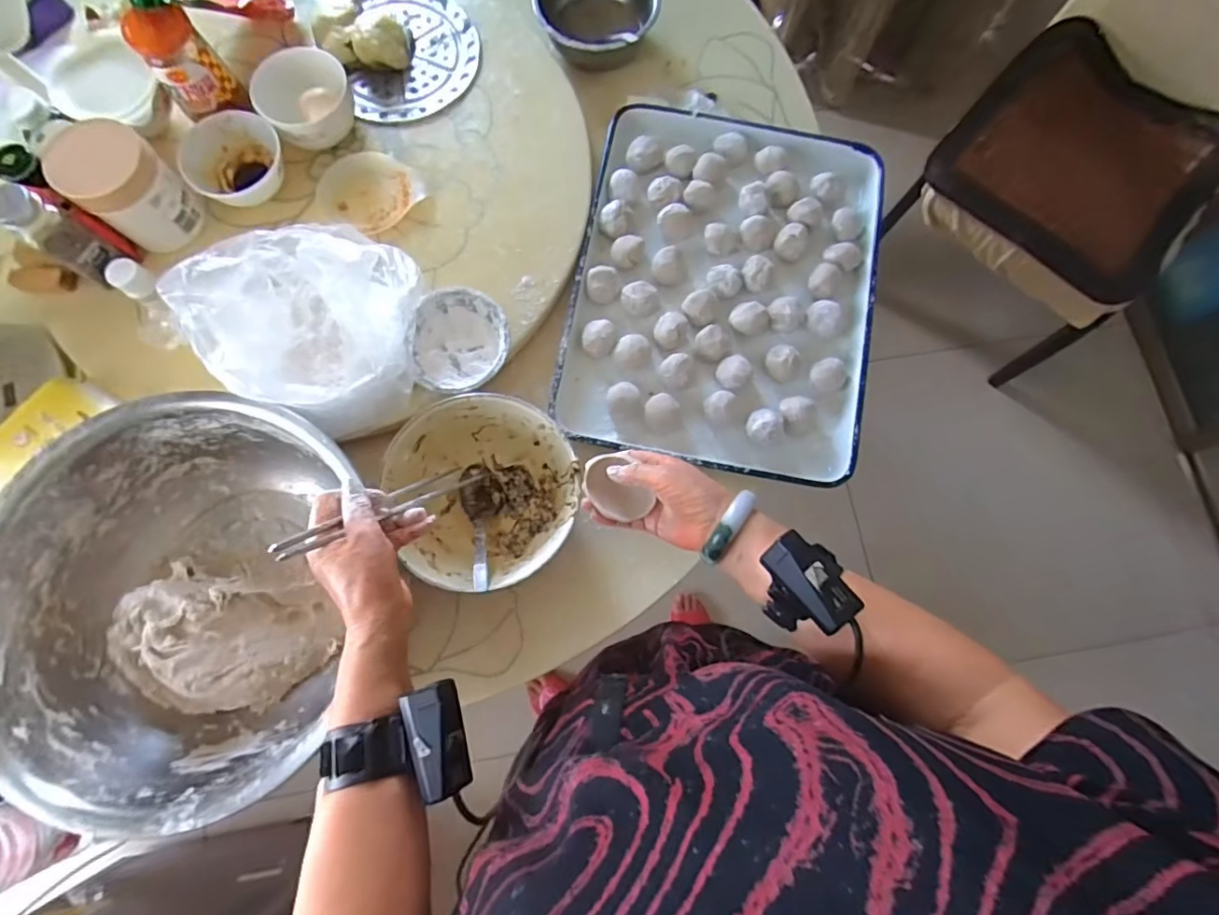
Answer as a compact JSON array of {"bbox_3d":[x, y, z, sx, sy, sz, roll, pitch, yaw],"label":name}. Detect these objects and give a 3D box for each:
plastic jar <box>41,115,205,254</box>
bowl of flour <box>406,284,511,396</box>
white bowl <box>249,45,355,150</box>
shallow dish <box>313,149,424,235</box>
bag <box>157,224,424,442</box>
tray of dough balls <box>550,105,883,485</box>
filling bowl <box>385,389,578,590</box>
[{"bbox_3d":[-0.541,-0.303,0.621,0.106,0.100,0.093,37,80,6],"label":"plastic jar"},{"bbox_3d":[-0.167,-0.129,0.619,0.107,0.040,0.119,-11,78,-4],"label":"bowl of flour"},{"bbox_3d":[-0.366,-0.435,0.669,0.107,0.059,0.106,0,78,-1],"label":"white bowl"},{"bbox_3d":[-0.297,-0.326,0.671,0.104,0.015,0.111,0,78,-1],"label":"shallow dish"},{"bbox_3d":[-0.294,-0.133,0.563,0.195,0.146,0.180,18,78,3],"label":"bag"},{"bbox_3d":[0.141,-0.216,0.688,0.363,0.048,0.461,11,78,1],"label":"tray of dough balls"},{"bbox_3d":[-0.134,0.040,0.603,0.190,0.085,0.197,-5,78,-2],"label":"filling bowl"}]

